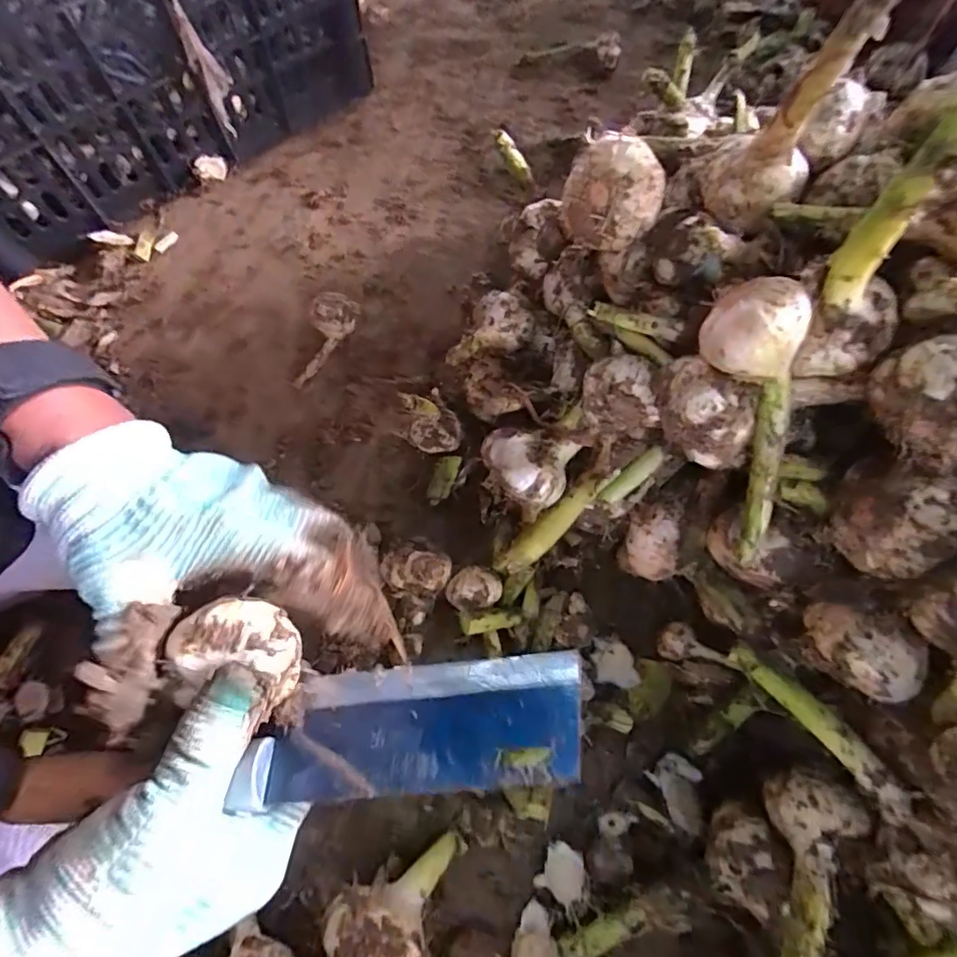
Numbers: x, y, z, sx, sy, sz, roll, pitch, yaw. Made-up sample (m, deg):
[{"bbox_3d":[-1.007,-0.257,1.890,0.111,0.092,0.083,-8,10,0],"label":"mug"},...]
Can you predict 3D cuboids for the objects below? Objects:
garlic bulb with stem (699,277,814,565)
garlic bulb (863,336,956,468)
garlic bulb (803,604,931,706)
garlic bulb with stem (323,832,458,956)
[{"bbox_3d":[0.131,-0.022,0.248,0.039,0.134,0.033,-19,26,-6],"label":"garlic bulb with stem"},{"bbox_3d":[0.192,-0.033,0.212,0.037,0.037,0.044,-2,68,-1],"label":"garlic bulb"},{"bbox_3d":[0.186,0.084,0.256,0.046,0.035,0.031,30,71,11],"label":"garlic bulb"},{"bbox_3d":[-0.050,0.239,0.292,0.054,0.058,0.066,13,68,7],"label":"garlic bulb with stem"}]

